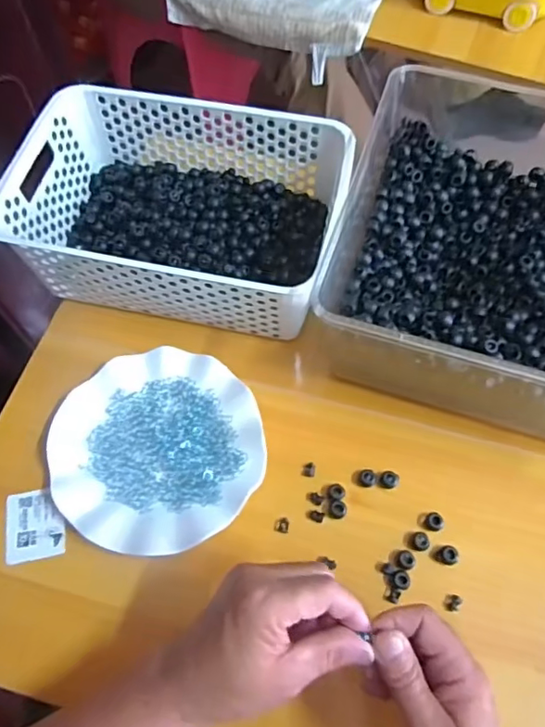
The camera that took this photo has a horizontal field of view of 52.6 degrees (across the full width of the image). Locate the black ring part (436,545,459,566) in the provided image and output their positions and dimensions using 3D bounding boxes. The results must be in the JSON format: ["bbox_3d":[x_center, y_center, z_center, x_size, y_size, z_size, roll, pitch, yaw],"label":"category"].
[{"bbox_3d":[0.146,0.160,0.458,0.015,0.012,0.015,0,63,0],"label":"black ring part"}]

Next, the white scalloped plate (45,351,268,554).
[{"bbox_3d":[-0.102,0.076,0.496,0.179,0.029,0.178,0,63,0],"label":"white scalloped plate"}]

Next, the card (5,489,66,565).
[{"bbox_3d":[-0.206,0.140,0.480,0.051,0.006,0.060,-9,64,-4],"label":"card"}]

